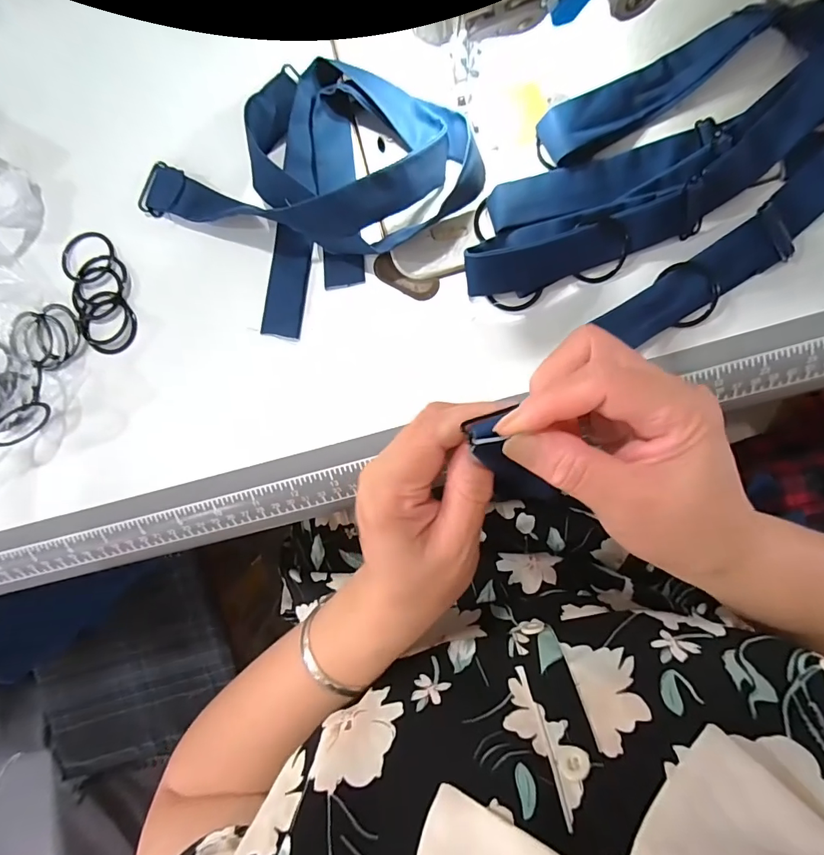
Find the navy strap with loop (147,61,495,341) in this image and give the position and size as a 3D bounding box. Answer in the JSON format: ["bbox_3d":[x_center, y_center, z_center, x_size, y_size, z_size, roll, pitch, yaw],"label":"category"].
[{"bbox_3d":[-0.061,-0.145,0.256,0.172,0.030,0.134,-34,85,4],"label":"navy strap with loop"}]

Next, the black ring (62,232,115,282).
[{"bbox_3d":[-0.207,-0.109,0.286,0.034,0.004,0.031,0,88,6],"label":"black ring"}]

